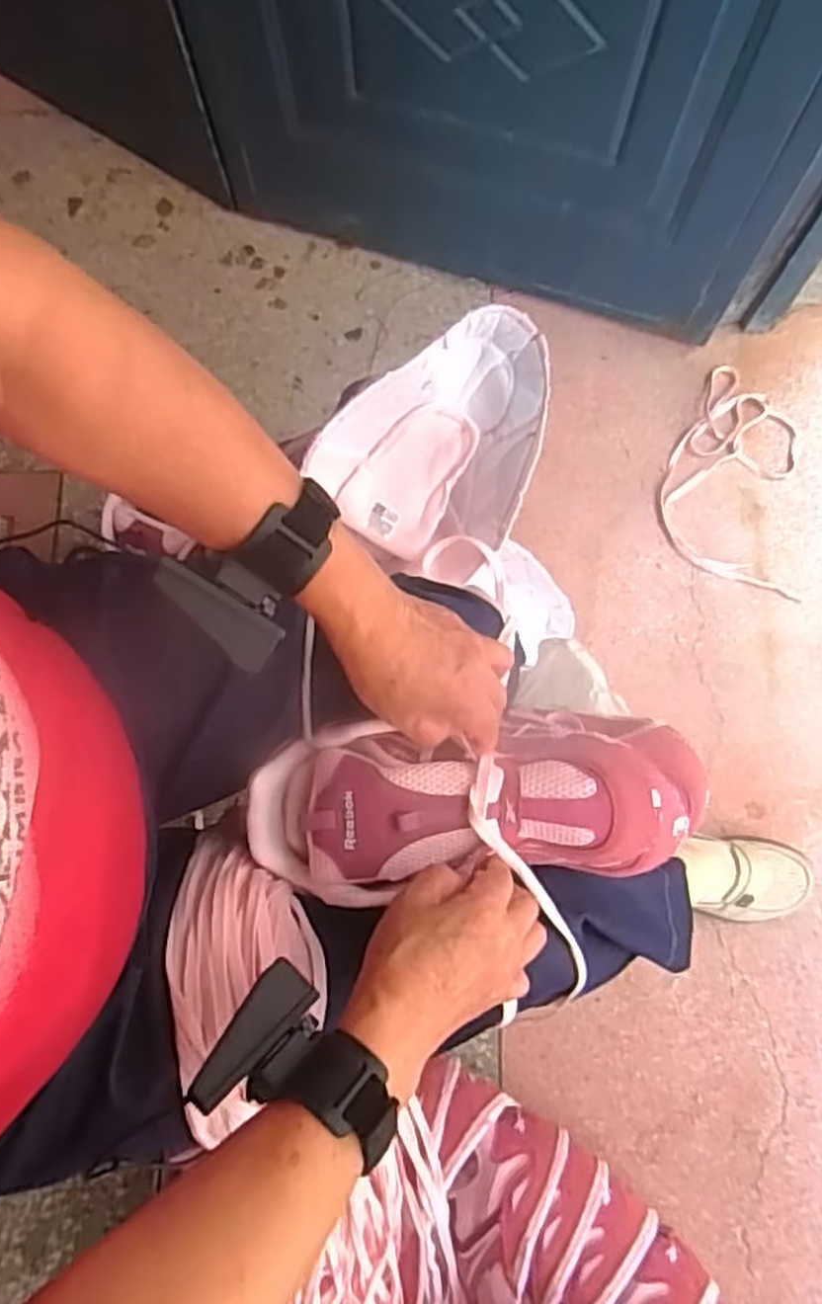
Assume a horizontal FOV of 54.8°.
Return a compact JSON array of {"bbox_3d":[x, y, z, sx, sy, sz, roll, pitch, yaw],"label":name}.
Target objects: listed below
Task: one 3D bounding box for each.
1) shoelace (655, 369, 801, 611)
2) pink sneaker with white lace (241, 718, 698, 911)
[{"bbox_3d":[0.389,-0.213,0.961,0.165,0.011,0.274,10,78,2],"label":"shoelace"},{"bbox_3d":[0.052,0.095,0.510,0.306,0.107,0.097,-4,78,-8],"label":"pink sneaker with white lace"}]

